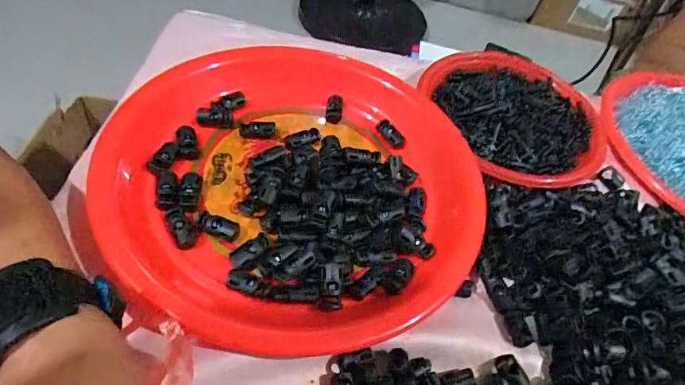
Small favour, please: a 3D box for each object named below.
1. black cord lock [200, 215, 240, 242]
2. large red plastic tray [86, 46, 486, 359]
[{"bbox_3d":[-0.079,0.023,0.289,0.026,0.006,0.013,21,50,5],"label":"black cord lock"},{"bbox_3d":[-0.027,-0.015,0.317,0.242,0.027,0.264,40,54,20],"label":"large red plastic tray"}]

